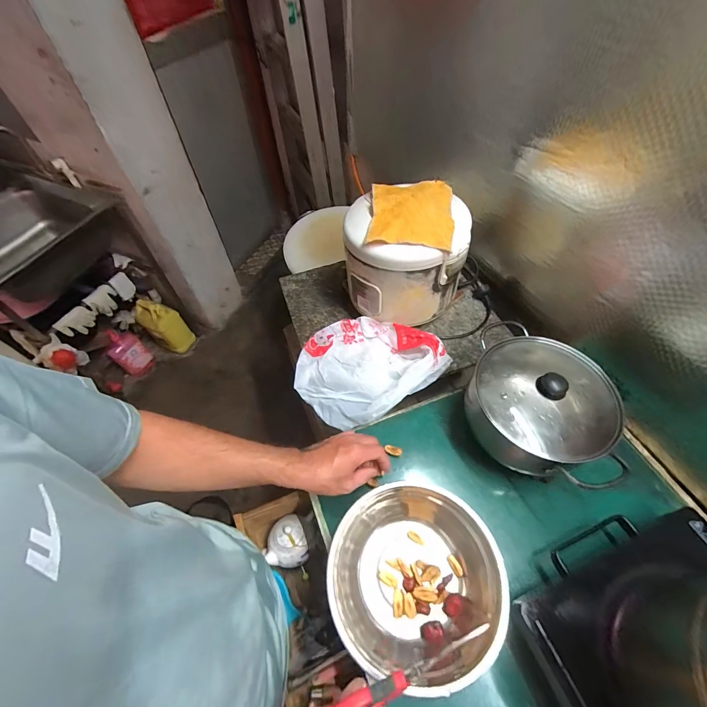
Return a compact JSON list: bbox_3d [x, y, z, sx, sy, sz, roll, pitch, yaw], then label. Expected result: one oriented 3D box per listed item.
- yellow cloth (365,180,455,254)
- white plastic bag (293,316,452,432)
[{"bbox_3d":[0.110,-0.278,0.651,0.156,0.035,0.176,5,56,5],"label":"yellow cloth"},{"bbox_3d":[0.019,0.013,0.714,0.281,0.065,0.245,-35,61,-20],"label":"white plastic bag"}]

